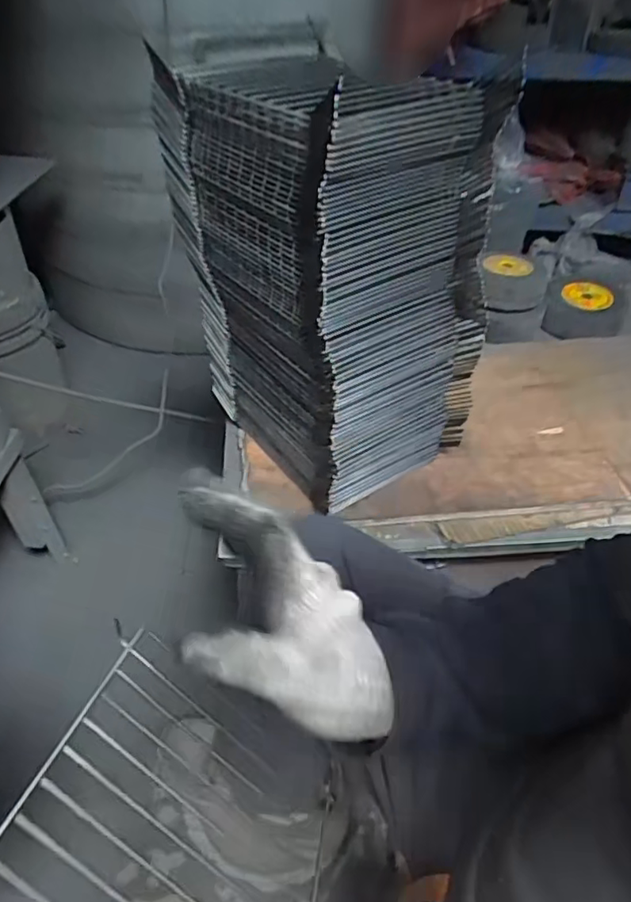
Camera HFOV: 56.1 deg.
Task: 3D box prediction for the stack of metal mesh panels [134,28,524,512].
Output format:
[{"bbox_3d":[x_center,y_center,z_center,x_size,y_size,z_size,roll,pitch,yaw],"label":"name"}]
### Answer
[{"bbox_3d":[0.014,-0.186,0.708,0.251,0.441,0.292,-27,49,-27],"label":"stack of metal mesh panels"}]

